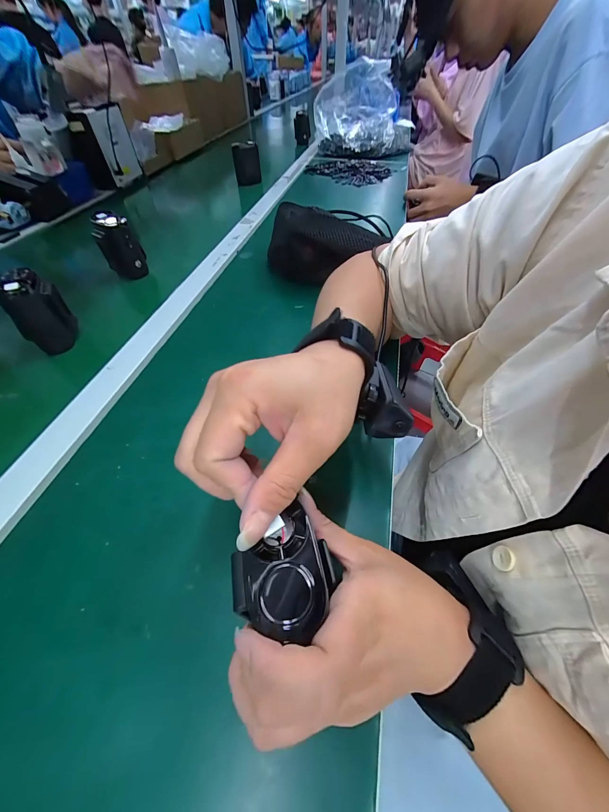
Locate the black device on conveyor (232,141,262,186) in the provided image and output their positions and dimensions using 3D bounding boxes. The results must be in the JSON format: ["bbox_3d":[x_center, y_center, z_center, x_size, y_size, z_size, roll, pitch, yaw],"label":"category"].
[{"bbox_3d":[-0.149,-0.627,0.772,0.066,0.091,0.022,-7,51,-6],"label":"black device on conveyor"}]

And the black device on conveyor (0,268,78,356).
[{"bbox_3d":[-0.318,-0.113,0.357,0.036,0.081,0.052,0,51,0],"label":"black device on conveyor"}]

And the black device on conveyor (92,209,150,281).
[{"bbox_3d":[-0.294,-0.256,0.470,0.056,0.079,0.057,-26,56,-20],"label":"black device on conveyor"}]

